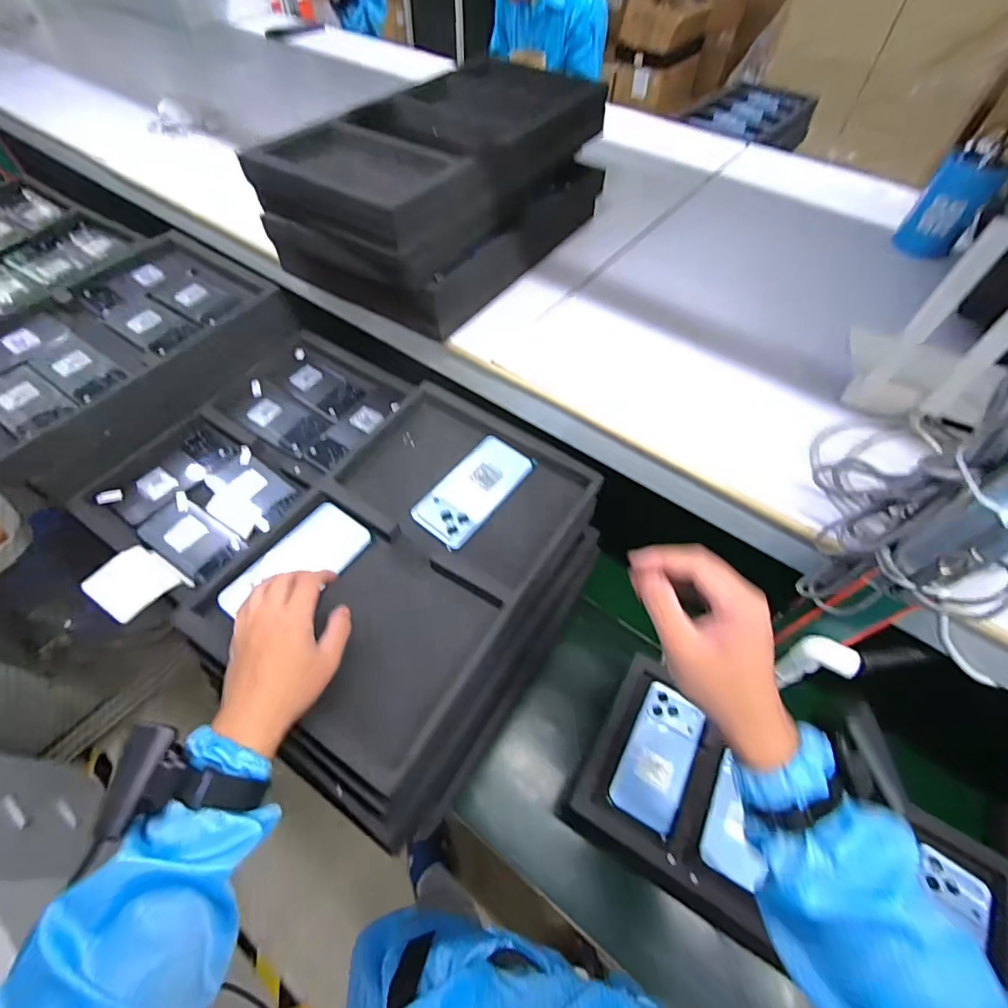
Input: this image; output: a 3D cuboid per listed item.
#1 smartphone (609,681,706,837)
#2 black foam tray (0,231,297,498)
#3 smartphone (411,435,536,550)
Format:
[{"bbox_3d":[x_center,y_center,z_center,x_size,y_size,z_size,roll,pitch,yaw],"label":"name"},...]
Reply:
[{"bbox_3d":[0.200,0.319,0.605,0.080,0.007,0.161,26,59,15],"label":"smartphone"},{"bbox_3d":[-0.572,-0.241,0.706,0.327,0.070,0.405,32,61,18],"label":"black foam tray"},{"bbox_3d":[-0.038,-0.021,0.613,0.078,0.012,0.168,32,61,18],"label":"smartphone"}]

